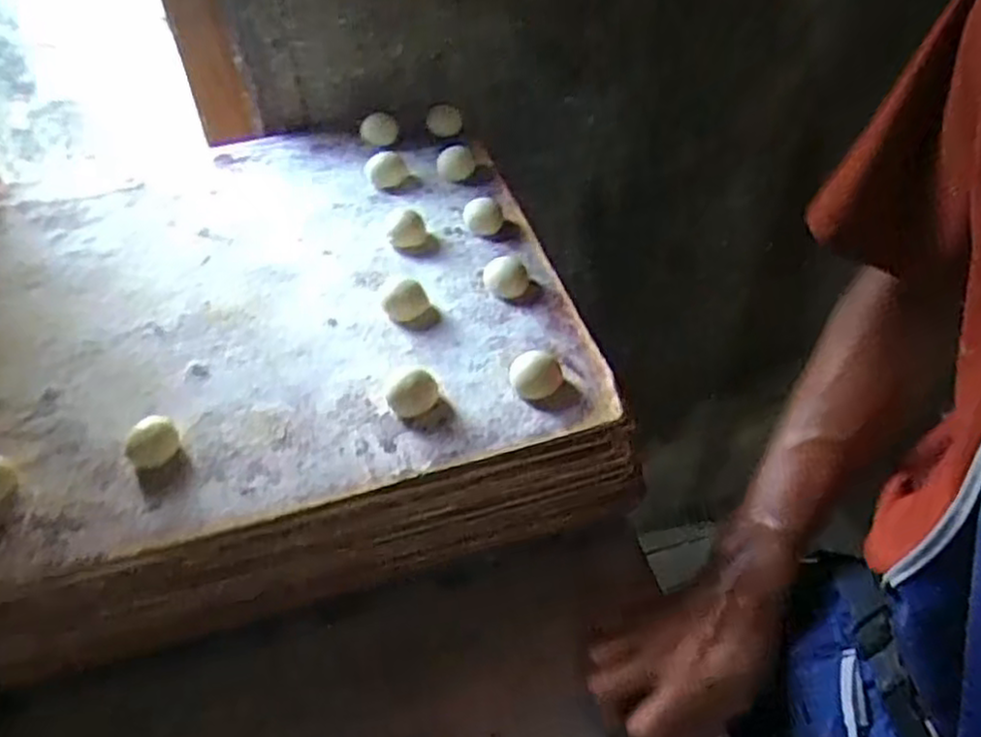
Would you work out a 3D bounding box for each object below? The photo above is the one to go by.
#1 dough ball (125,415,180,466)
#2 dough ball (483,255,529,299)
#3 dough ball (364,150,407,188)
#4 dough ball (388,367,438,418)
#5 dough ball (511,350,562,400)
[{"bbox_3d":[-0.210,0.047,0.464,0.026,0.022,0.031,32,56,25],"label":"dough ball"},{"bbox_3d":[0.012,-0.068,0.559,0.029,0.019,0.031,0,48,0],"label":"dough ball"},{"bbox_3d":[-0.090,-0.178,0.660,0.036,0.023,0.027,-33,56,-26],"label":"dough ball"},{"bbox_3d":[-0.051,0.014,0.486,0.033,0.020,0.033,0,48,0],"label":"dough ball"},{"bbox_3d":[0.030,0.005,0.491,0.033,0.020,0.029,0,54,-1],"label":"dough ball"}]

